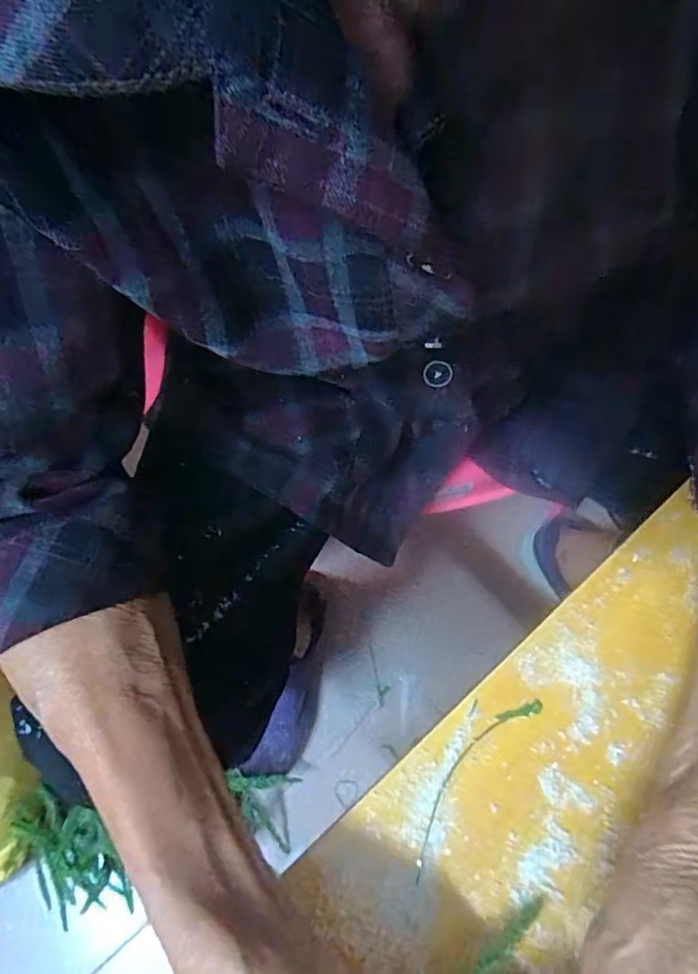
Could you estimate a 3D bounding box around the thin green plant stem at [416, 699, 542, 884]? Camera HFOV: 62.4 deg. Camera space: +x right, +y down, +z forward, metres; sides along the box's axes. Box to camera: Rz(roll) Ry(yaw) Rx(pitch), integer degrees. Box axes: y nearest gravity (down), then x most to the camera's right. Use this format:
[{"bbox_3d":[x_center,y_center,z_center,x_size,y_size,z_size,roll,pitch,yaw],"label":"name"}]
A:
[{"bbox_3d":[0.050,0.120,0.239,0.015,0.004,0.086,40,74,16],"label":"thin green plant stem"}]

